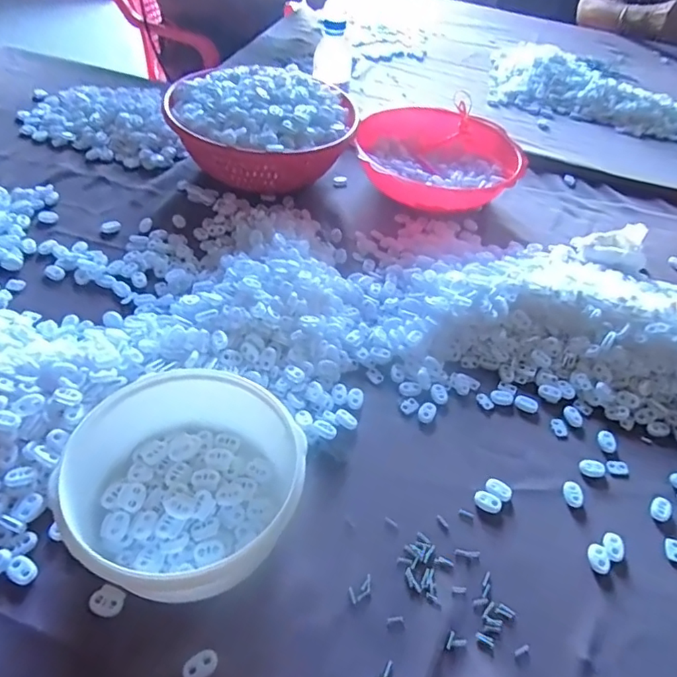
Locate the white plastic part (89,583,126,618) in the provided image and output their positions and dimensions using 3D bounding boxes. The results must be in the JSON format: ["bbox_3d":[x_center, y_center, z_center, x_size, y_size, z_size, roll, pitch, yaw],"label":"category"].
[{"bbox_3d":[-0.161,0.182,0.364,0.023,0.004,0.020,19,49,10],"label":"white plastic part"}]

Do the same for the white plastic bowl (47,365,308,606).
[{"bbox_3d":[-0.113,0.103,0.398,0.158,0.075,0.155,3,48,-4],"label":"white plastic bowl"}]

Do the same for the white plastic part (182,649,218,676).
[{"bbox_3d":[-0.091,0.215,0.345,0.023,0.004,0.014,-20,54,-23],"label":"white plastic part"}]

